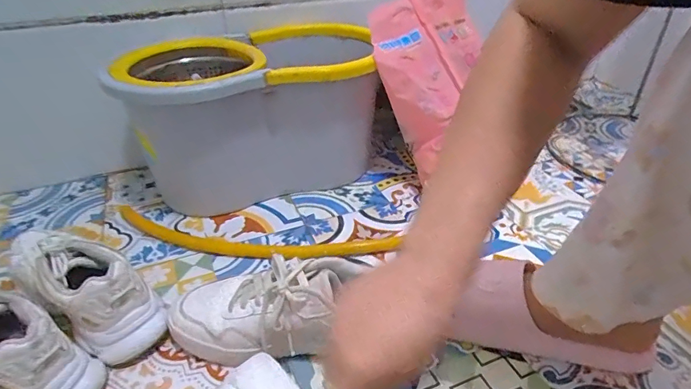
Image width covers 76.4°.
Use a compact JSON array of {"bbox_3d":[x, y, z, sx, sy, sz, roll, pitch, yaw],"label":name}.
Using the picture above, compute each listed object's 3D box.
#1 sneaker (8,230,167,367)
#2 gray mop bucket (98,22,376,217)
[{"bbox_3d":[-0.332,0.100,0.542,0.261,0.101,0.092,21,41,30],"label":"sneaker"},{"bbox_3d":[-0.134,-0.117,0.767,0.410,0.268,0.238,-13,36,-16],"label":"gray mop bucket"}]

